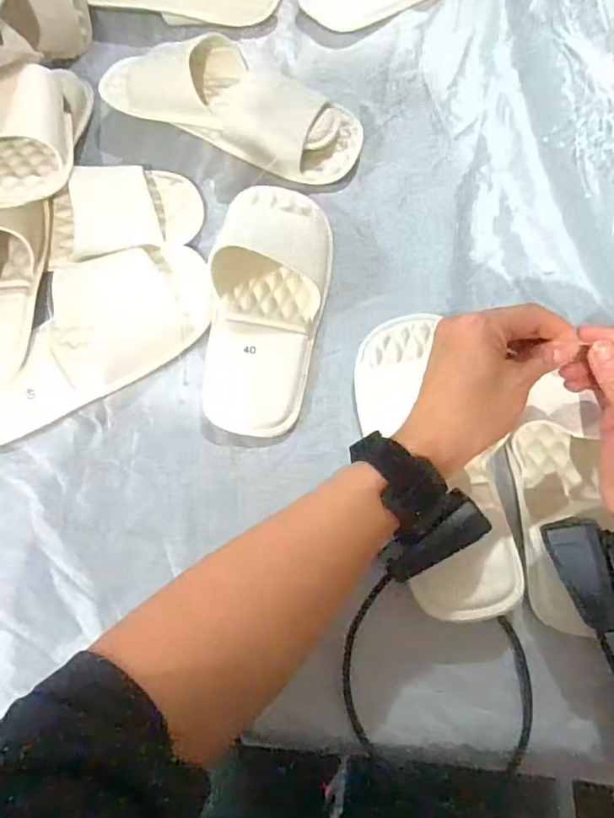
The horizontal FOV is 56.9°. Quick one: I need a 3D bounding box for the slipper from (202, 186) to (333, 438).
[{"bbox_3d":[-0.029,-0.097,0.464,0.100,0.055,0.238,4,66,0],"label":"slipper"}]

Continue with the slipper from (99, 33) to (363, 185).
[{"bbox_3d":[-0.067,-0.300,0.547,0.252,0.062,0.106,24,68,9],"label":"slipper"}]

